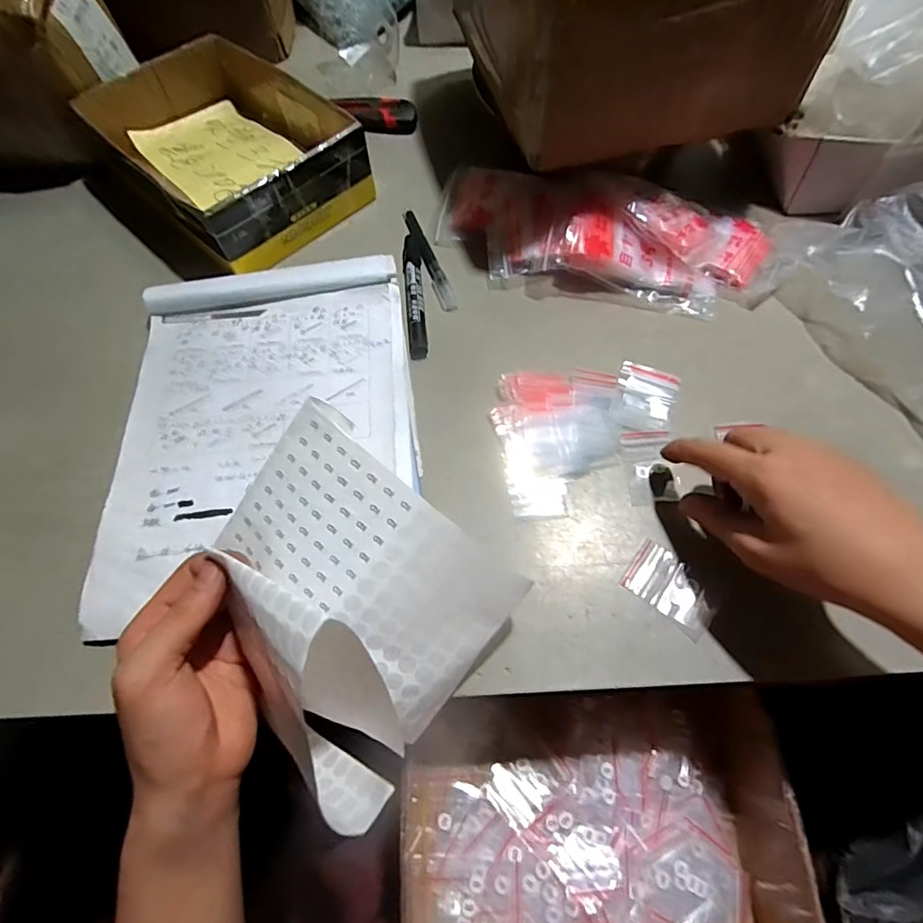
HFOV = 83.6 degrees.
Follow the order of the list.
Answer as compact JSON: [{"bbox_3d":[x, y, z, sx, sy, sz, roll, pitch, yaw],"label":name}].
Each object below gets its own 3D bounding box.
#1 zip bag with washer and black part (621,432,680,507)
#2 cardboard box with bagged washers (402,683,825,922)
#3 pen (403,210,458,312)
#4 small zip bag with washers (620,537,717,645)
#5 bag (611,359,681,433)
[{"bbox_3d":[0.142,0.004,0.387,0.036,0.004,0.059,-2,64,1],"label":"zip bag with washer and black part"},{"bbox_3d":[0.090,0.260,0.363,0.258,0.067,0.177,-3,64,0],"label":"cardboard box with bagged washers"},{"bbox_3d":[-0.032,-0.194,0.491,0.012,0.010,0.133,-18,65,-7],"label":"pen"},{"bbox_3d":[0.140,0.084,0.343,0.059,0.010,0.040,40,71,18],"label":"small zip bag with washers"},{"bbox_3d":[0.148,-0.050,0.418,0.049,0.010,0.059,19,66,11],"label":"bag"}]

